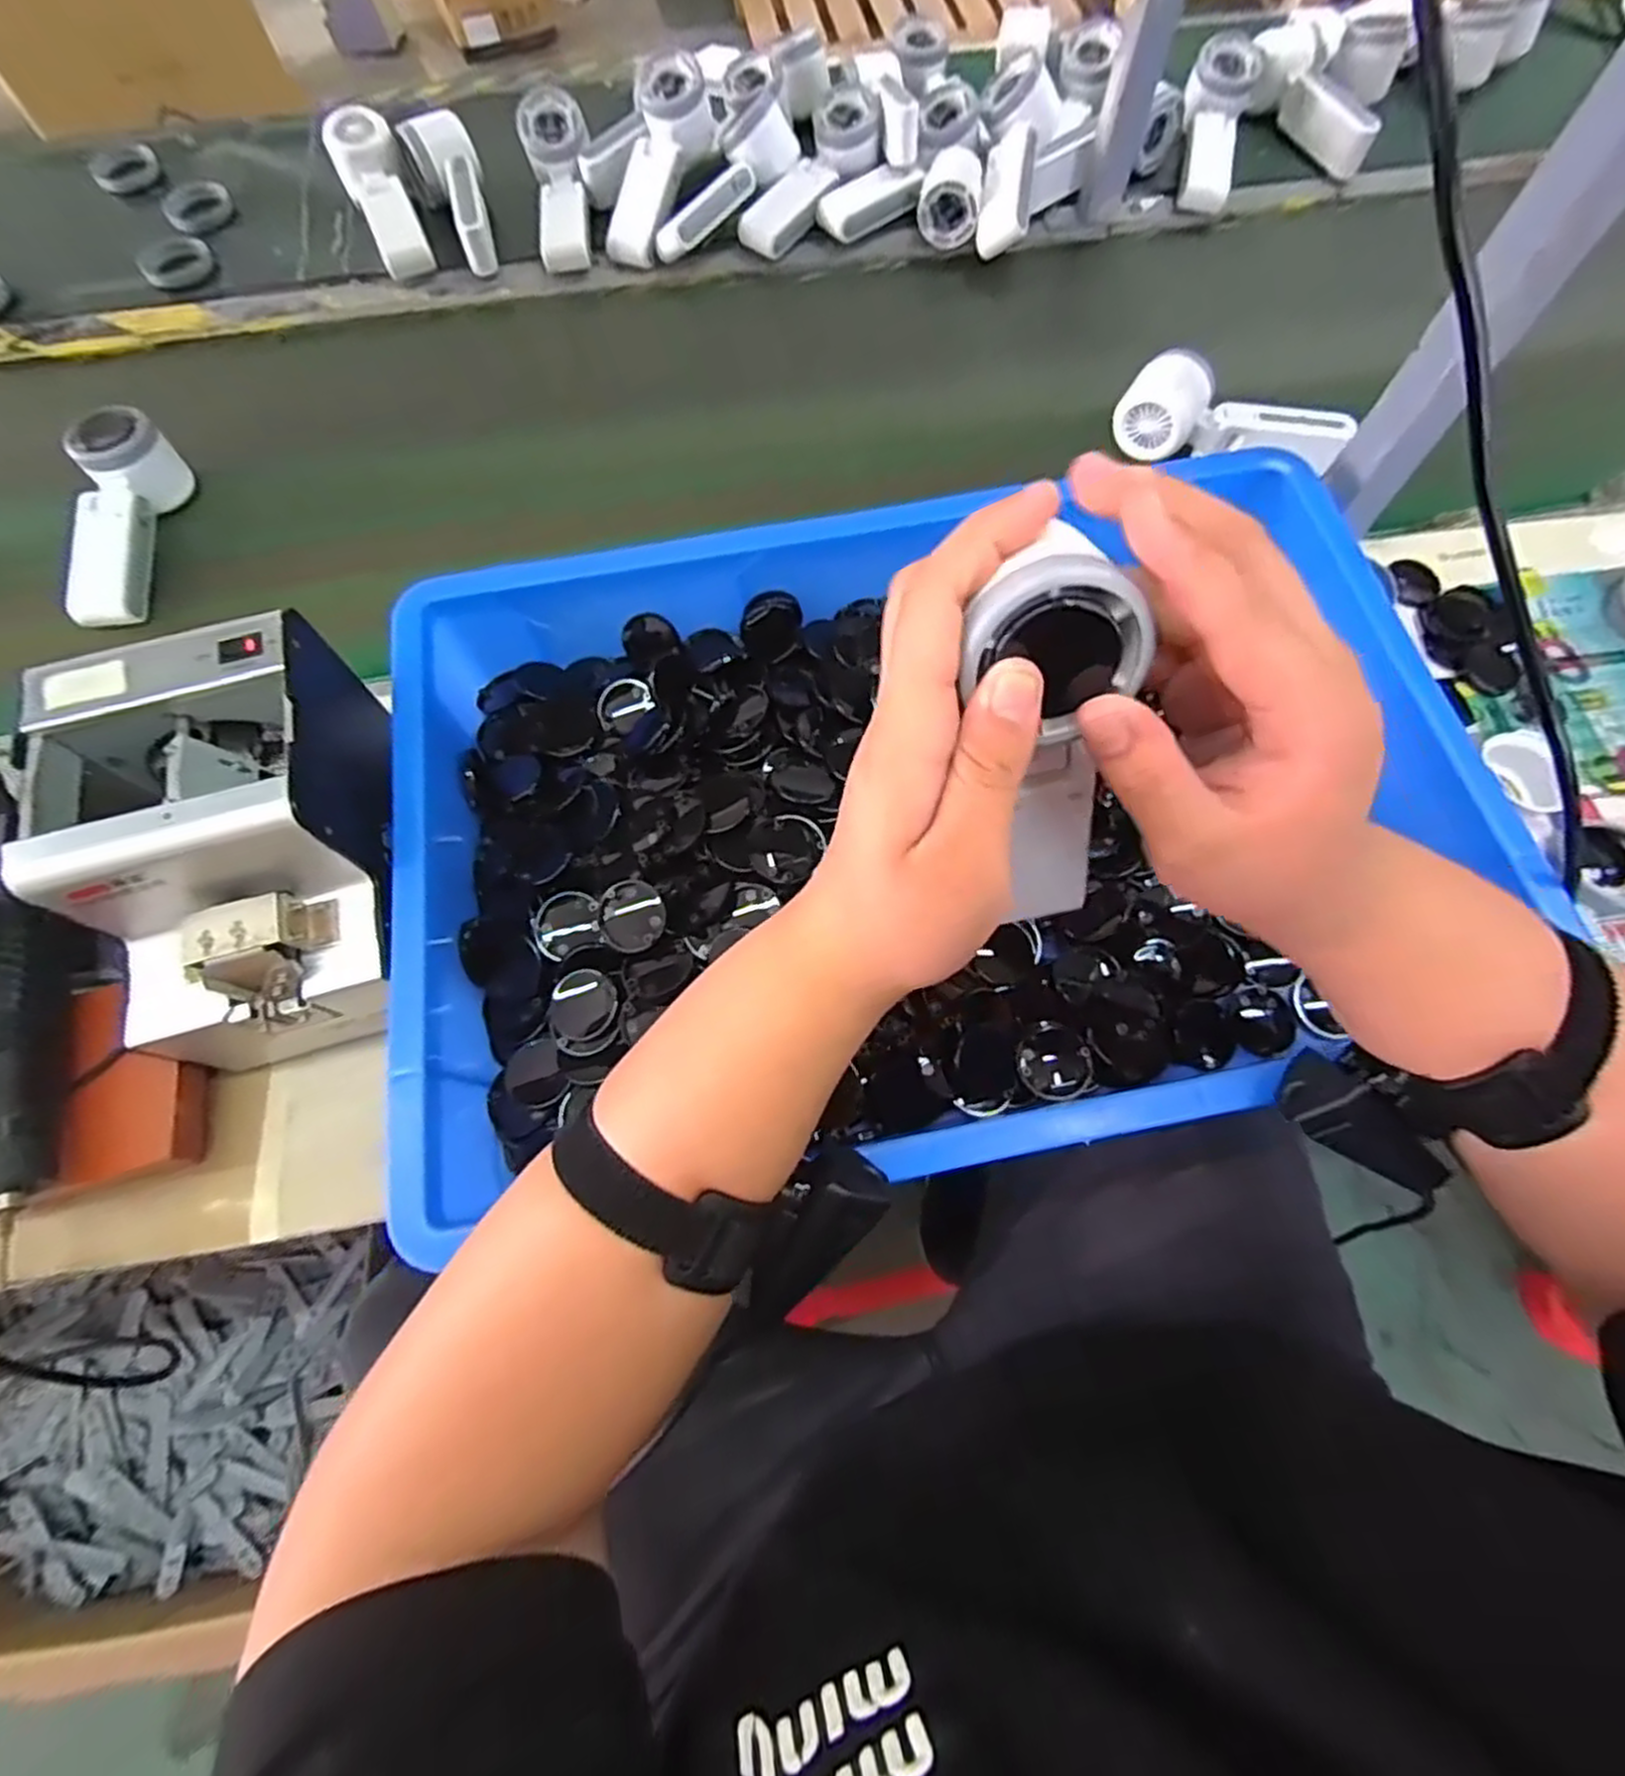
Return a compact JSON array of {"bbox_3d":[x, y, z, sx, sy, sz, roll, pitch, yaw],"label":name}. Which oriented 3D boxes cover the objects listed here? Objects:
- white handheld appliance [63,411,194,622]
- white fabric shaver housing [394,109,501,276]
[{"bbox_3d":[-0.507,-0.268,0.558,0.046,0.059,0.159,-5,68,-1],"label":"white handheld appliance"},{"bbox_3d":[-0.323,-0.626,0.693,0.062,0.053,0.144,-19,69,-7],"label":"white fabric shaver housing"}]

